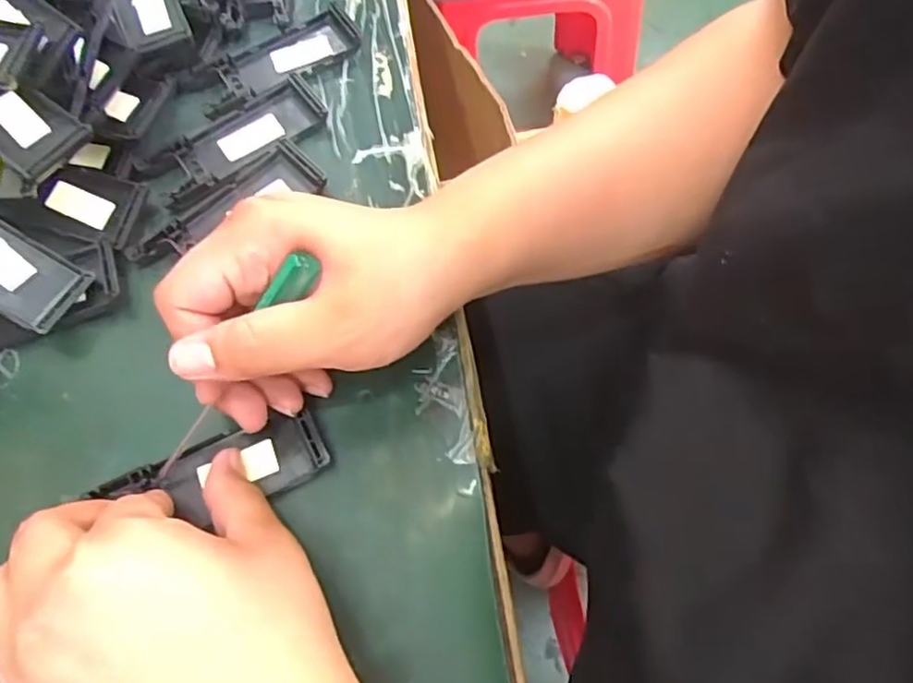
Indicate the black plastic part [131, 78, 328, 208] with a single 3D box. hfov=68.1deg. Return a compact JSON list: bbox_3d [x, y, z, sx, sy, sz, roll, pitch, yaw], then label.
[{"bbox_3d":[-0.125,-0.114,0.377,0.103,0.007,0.044,-32,69,-12],"label":"black plastic part"}]

